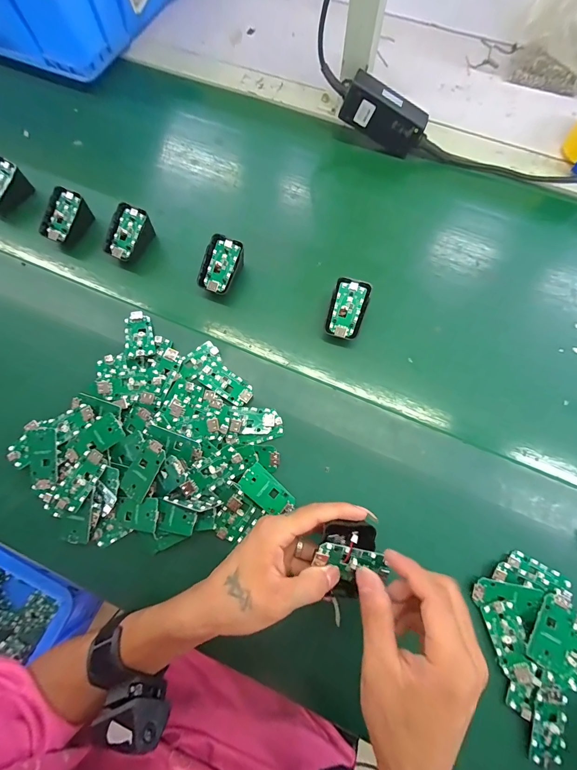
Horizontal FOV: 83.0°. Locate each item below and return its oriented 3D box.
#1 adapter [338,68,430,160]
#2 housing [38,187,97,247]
[{"bbox_3d":[0.132,-0.370,0.451,0.114,0.051,0.028,24,74,-12],"label":"adapter"},{"bbox_3d":[-0.297,-0.219,0.435,0.039,0.045,0.063,28,76,8],"label":"housing"}]

